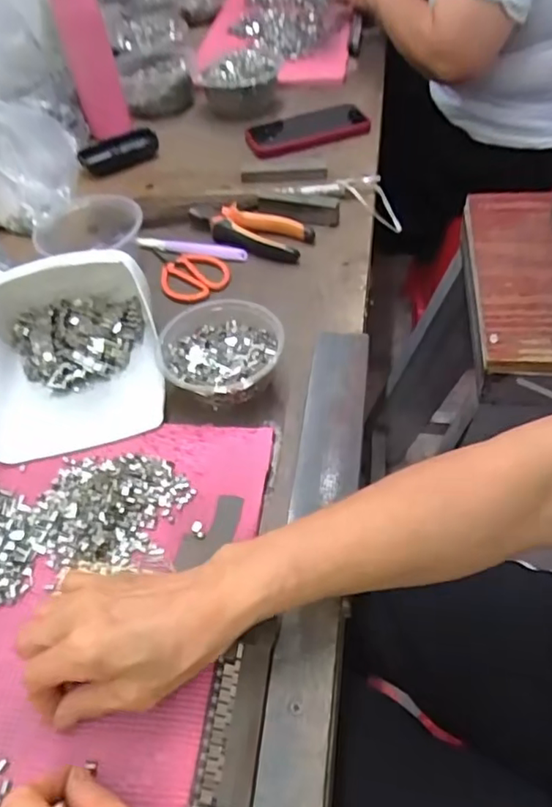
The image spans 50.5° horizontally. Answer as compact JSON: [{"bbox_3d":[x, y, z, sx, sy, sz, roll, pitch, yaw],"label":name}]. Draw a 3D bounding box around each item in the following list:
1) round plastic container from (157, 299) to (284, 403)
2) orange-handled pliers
[{"bbox_3d":[-0.047,-0.039,0.512,0.103,0.048,0.099,-4,49,4],"label":"round plastic container"},{"bbox_3d":[-0.034,-0.200,0.674,0.153,0.019,0.061,19,54,22],"label":"orange-handled pliers"}]

